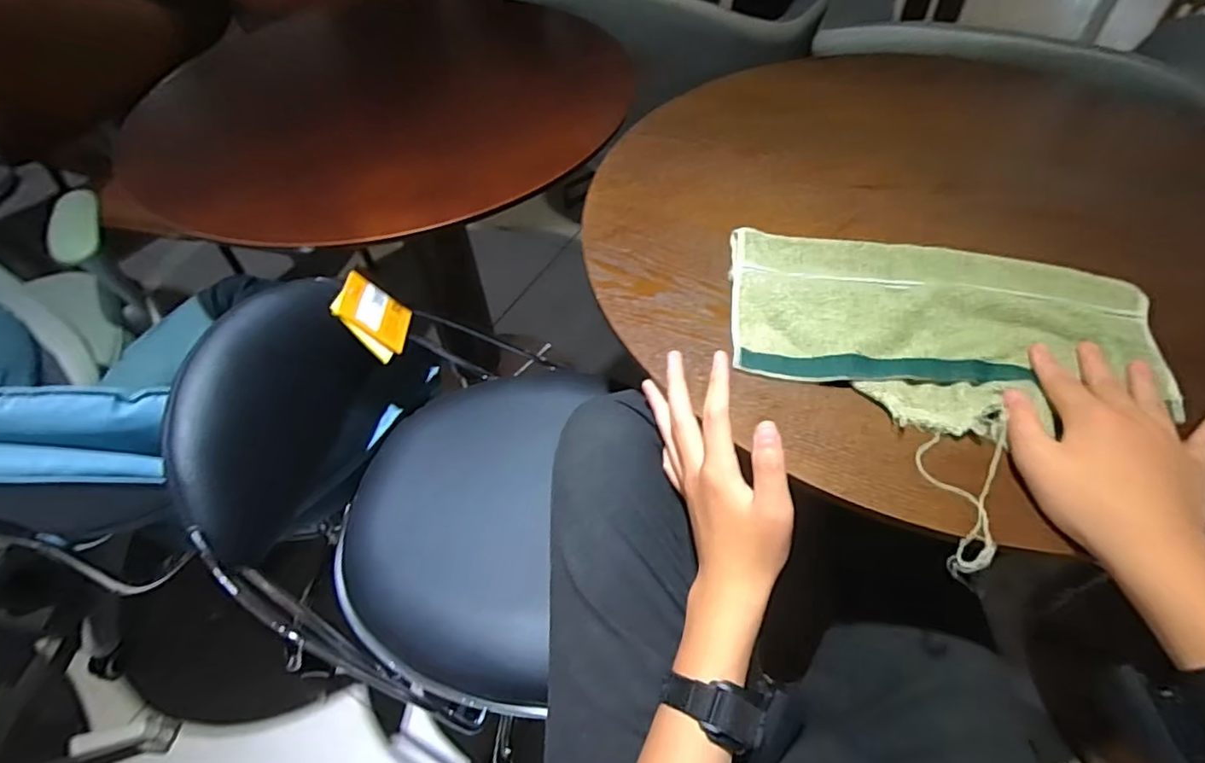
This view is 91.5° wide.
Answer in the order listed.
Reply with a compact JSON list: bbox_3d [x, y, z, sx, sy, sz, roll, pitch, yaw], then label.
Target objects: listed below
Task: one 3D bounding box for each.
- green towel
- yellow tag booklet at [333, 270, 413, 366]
[{"bbox_3d":[0.266,-0.043,0.471,0.315,0.016,0.192,7,52,9],"label":"green towel"},{"bbox_3d":[-0.257,-0.074,0.661,0.011,0.093,0.080,-14,52,26],"label":"yellow tag booklet"}]

